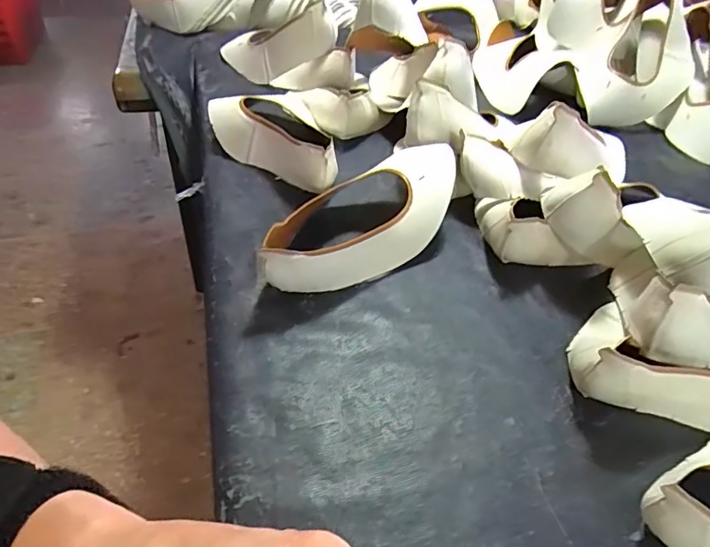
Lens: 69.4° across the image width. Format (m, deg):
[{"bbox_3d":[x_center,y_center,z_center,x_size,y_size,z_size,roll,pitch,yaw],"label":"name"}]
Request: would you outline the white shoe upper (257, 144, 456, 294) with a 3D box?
[{"bbox_3d":[0.008,-0.059,0.535,0.251,0.079,0.108,-24,49,-27],"label":"white shoe upper"}]

